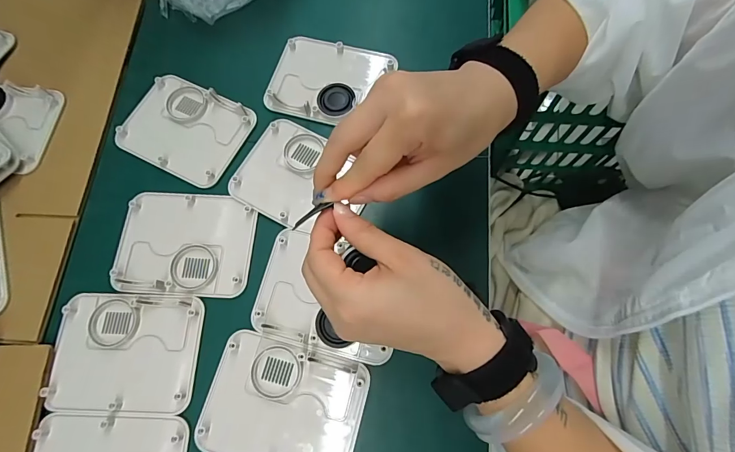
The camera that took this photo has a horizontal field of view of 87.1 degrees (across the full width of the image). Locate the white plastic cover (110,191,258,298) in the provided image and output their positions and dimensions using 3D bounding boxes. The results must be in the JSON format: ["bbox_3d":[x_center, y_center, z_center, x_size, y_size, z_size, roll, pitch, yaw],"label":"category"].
[{"bbox_3d":[-0.169,0.015,0.360,0.122,0.009,0.096,4,72,2],"label":"white plastic cover"}]

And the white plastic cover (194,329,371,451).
[{"bbox_3d":[-0.068,0.147,0.314,0.124,0.009,0.097,14,73,6],"label":"white plastic cover"}]

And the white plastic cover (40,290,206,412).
[{"bbox_3d":[-0.207,0.108,0.333,0.121,0.006,0.096,1,72,2],"label":"white plastic cover"}]

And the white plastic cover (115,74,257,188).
[{"bbox_3d":[-0.191,-0.103,0.401,0.130,0.014,0.095,26,74,9],"label":"white plastic cover"}]

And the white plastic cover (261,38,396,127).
[{"bbox_3d":[-0.041,-0.155,0.408,0.116,0.011,0.098,18,73,7],"label":"white plastic cover"}]

